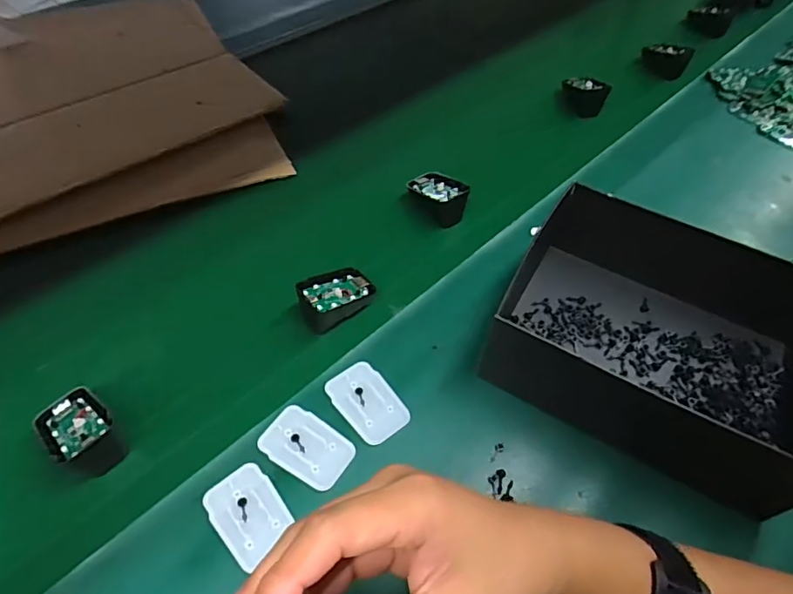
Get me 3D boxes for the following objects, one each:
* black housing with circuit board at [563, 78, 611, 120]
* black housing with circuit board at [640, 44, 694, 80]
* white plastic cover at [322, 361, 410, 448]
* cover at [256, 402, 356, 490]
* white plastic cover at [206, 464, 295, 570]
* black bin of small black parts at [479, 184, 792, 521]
[{"bbox_3d":[0.264,-0.285,0.717,0.066,0.038,0.058,18,54,11],"label":"black housing with circuit board"},{"bbox_3d":[0.423,-0.378,0.801,0.073,0.036,0.037,33,58,21],"label":"black housing with circuit board"},{"bbox_3d":[-0.023,0.084,0.411,0.044,0.004,0.068,-31,60,-23],"label":"white plastic cover"},{"bbox_3d":[-0.068,0.112,0.386,0.070,0.006,0.043,29,56,18],"label":"cover"},{"bbox_3d":[-0.104,0.150,0.355,0.044,0.005,0.063,-35,61,-26],"label":"white plastic cover"},{"bbox_3d":[0.221,0.039,0.418,0.254,0.088,0.200,28,56,18],"label":"black bin of small black parts"}]

